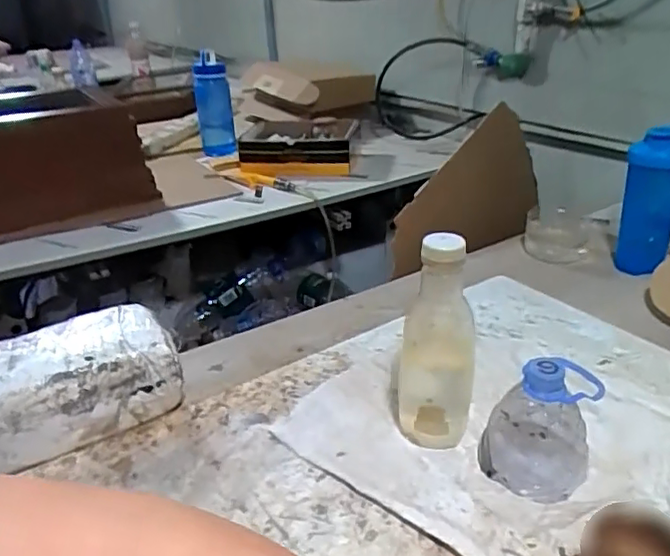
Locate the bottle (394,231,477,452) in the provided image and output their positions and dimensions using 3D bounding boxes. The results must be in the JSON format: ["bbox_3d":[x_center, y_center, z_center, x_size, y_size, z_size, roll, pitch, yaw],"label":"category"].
[{"bbox_3d":[0.101,0.064,0.589,0.076,0.222,0.077,3,28,9],"label":"bottle"}]

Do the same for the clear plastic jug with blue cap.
[{"bbox_3d":[0.193,0.131,0.560,0.099,0.125,0.087,8,29,17],"label":"clear plastic jug with blue cap"}]

